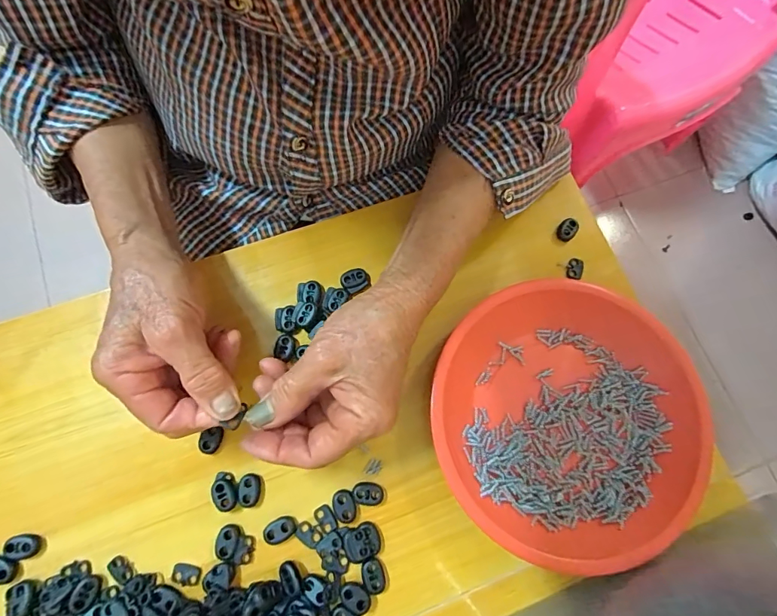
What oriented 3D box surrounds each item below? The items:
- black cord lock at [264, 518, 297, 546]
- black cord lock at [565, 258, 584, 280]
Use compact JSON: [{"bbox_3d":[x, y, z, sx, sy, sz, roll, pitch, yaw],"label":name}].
[{"bbox_3d":[-0.075,0.153,0.290,0.022,0.004,0.015,-22,77,-7],"label":"black cord lock"},{"bbox_3d":[0.155,-0.032,0.350,0.012,0.004,0.018,13,75,2],"label":"black cord lock"}]

